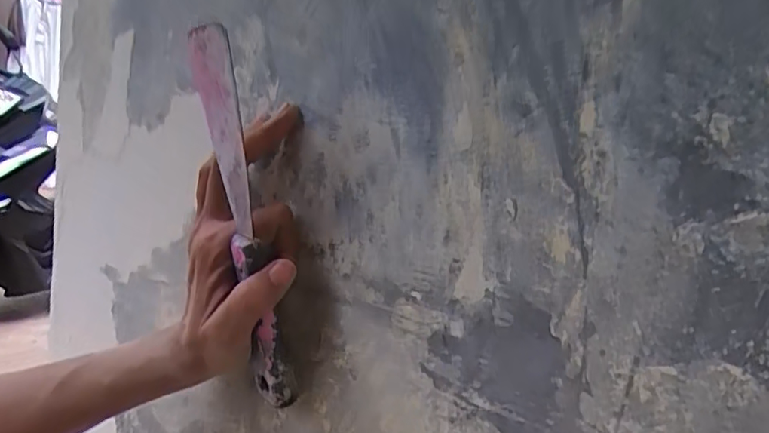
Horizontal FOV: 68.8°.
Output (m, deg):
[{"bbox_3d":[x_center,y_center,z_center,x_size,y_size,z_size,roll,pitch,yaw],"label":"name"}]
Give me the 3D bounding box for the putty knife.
[{"bbox_3d":[-0.073,0.006,0.293,0.011,0.199,0.042,-15,18,-30],"label":"putty knife"}]

